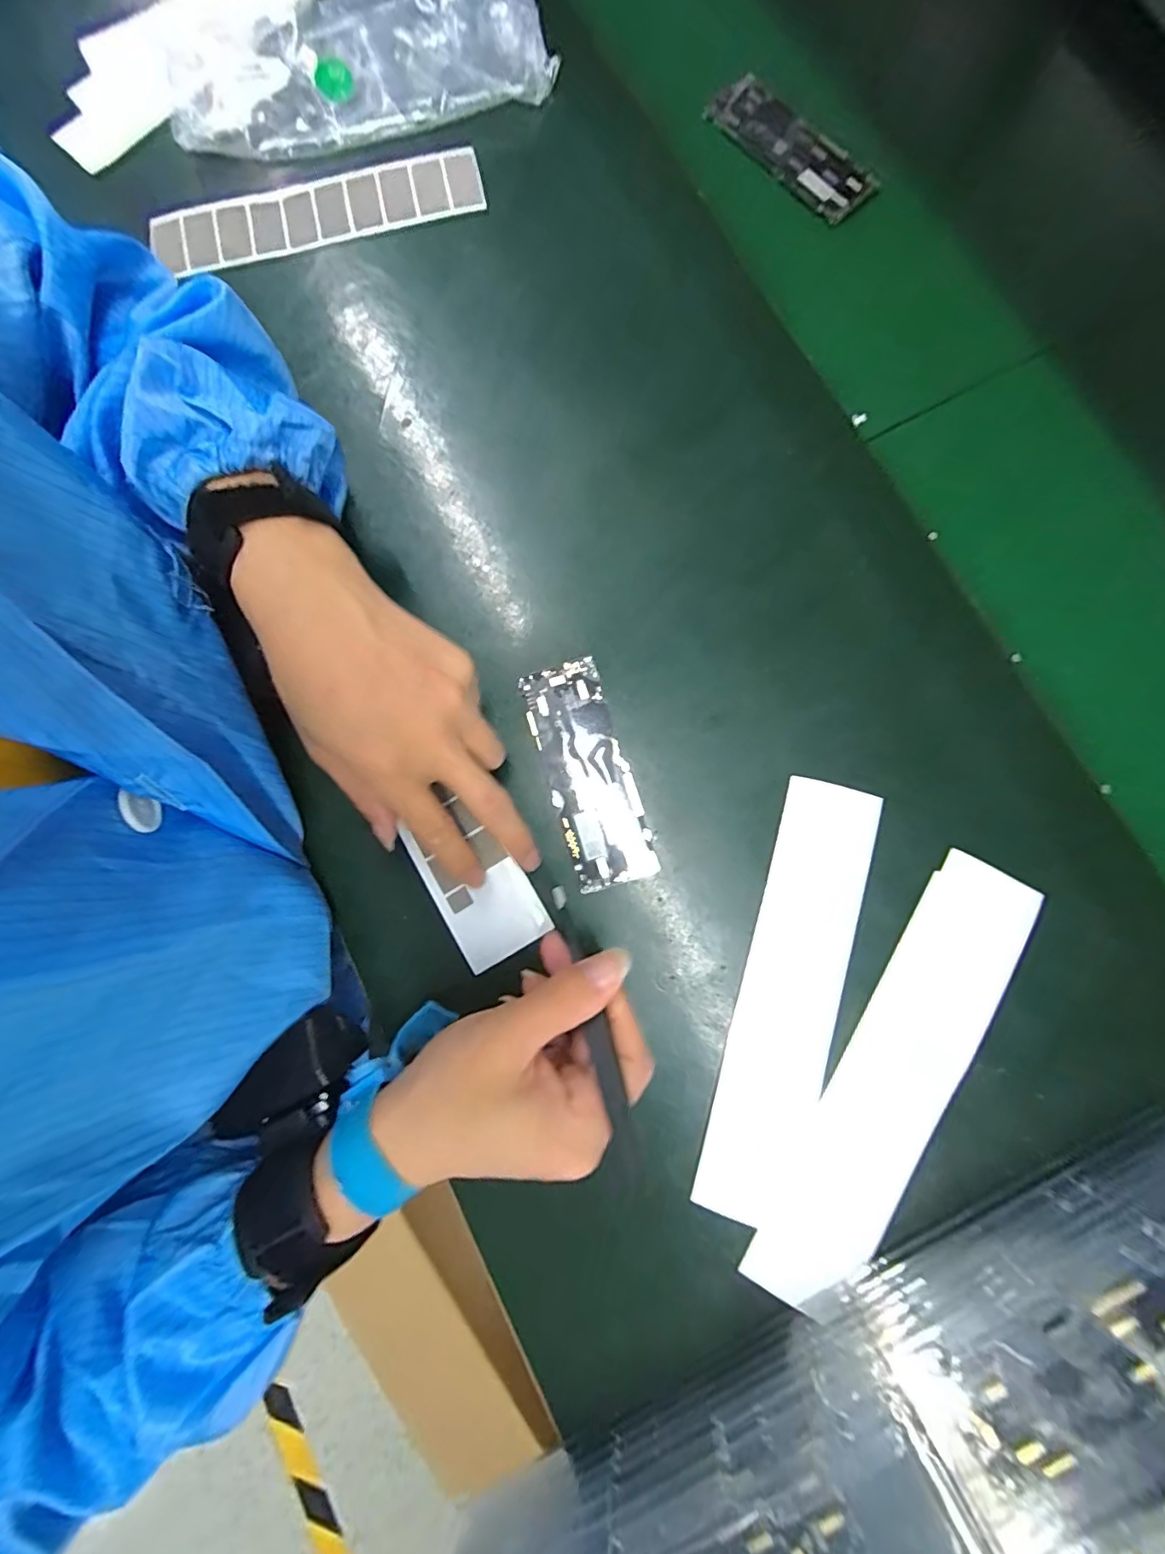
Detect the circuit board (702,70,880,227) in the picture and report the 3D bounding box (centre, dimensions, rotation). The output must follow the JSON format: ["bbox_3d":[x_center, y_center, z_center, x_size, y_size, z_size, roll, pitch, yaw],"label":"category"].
[{"bbox_3d":[0.135,-0.412,0.352,0.038,0.011,0.125,-44,83,-5],"label":"circuit board"}]

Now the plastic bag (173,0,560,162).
[{"bbox_3d":[-0.146,-0.461,0.353,0.238,0.028,0.099,-12,81,-1],"label":"plastic bag"}]

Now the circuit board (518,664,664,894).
[{"bbox_3d":[0.003,-0.002,0.292,0.043,0.006,0.121,-17,81,-2],"label":"circuit board"}]

